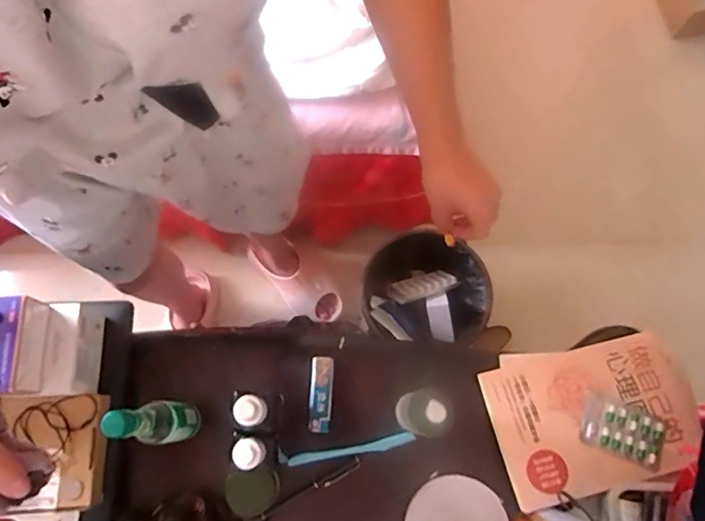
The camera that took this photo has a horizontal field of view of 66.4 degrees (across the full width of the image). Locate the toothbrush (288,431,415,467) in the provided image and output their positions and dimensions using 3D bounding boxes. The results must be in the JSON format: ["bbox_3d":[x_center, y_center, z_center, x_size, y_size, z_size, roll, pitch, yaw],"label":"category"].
[{"bbox_3d":[-0.001,0.209,0.596,0.138,0.015,0.015,-11,74,-3],"label":"toothbrush"}]

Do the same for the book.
[{"bbox_3d":[0.264,0.164,0.588,0.221,0.027,0.147,-14,75,-4],"label":"book"}]

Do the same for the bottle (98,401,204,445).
[{"bbox_3d":[-0.180,0.151,0.500,0.032,0.157,0.038,-10,74,-3],"label":"bottle"}]

